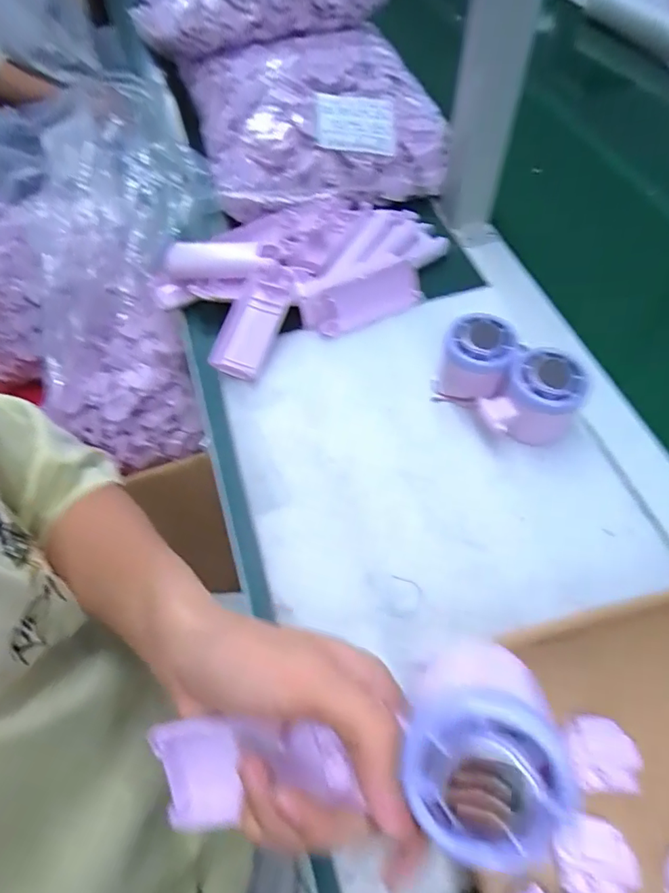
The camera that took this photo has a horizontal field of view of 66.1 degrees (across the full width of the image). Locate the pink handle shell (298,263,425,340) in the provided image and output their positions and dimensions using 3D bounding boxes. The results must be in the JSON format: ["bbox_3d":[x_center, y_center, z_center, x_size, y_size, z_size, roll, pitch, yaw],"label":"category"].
[{"bbox_3d":[0.027,-0.138,0.475,0.109,0.043,0.022,-25,24,-15],"label":"pink handle shell"}]

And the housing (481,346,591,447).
[{"bbox_3d":[0.151,-0.033,0.389,0.057,0.060,0.056,-1,58,2],"label":"housing"}]

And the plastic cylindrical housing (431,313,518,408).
[{"bbox_3d":[0.110,-0.064,0.410,0.055,0.050,0.068,18,61,14],"label":"plastic cylindrical housing"}]

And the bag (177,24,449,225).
[{"bbox_3d":[-0.023,-0.365,0.571,0.248,0.082,0.228,-15,59,-6],"label":"bag"}]

